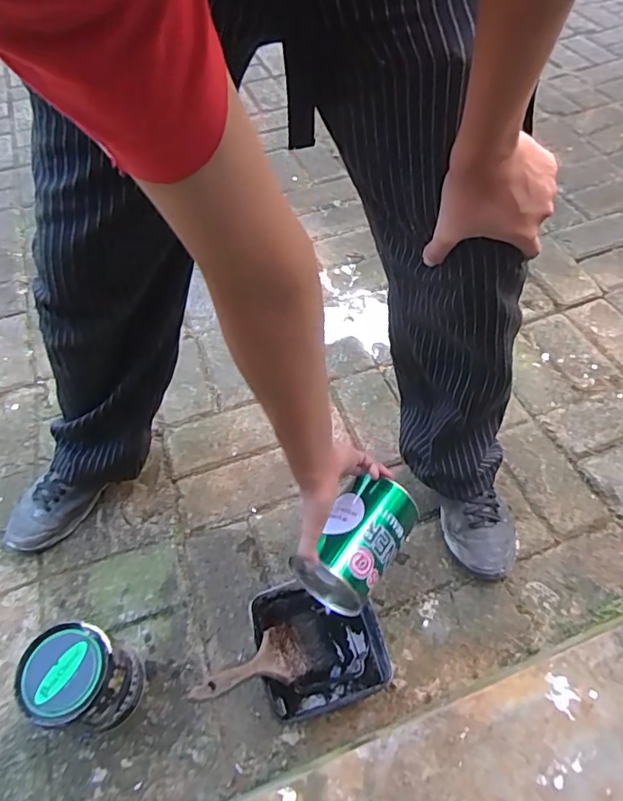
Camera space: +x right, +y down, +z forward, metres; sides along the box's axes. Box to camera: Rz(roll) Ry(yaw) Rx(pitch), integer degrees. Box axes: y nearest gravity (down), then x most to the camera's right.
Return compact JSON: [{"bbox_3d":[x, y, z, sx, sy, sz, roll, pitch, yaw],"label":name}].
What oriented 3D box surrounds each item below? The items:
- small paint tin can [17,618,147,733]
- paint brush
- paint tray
[{"bbox_3d":[-0.278,0.345,0.648,0.103,0.131,0.103,1,55,-2],"label":"small paint tin can"},{"bbox_3d":[-0.073,0.328,0.642,0.159,0.012,0.066,-6,45,-42],"label":"paint brush"},{"bbox_3d":[0.010,0.323,0.706,0.158,0.054,0.161,-12,56,-11],"label":"paint tray"}]

